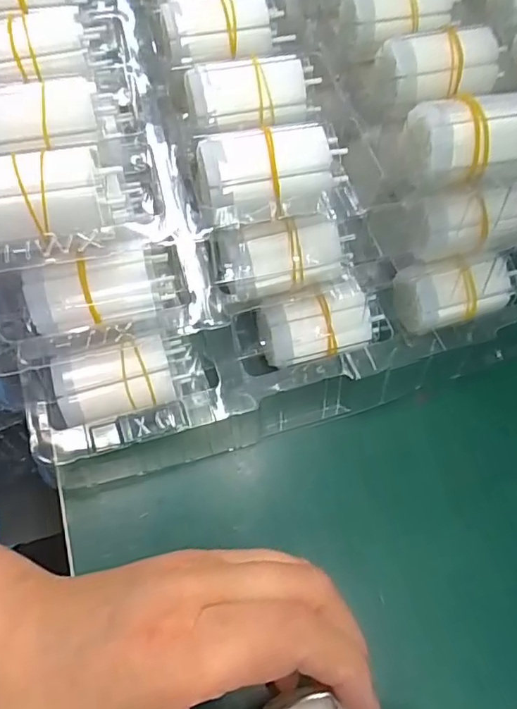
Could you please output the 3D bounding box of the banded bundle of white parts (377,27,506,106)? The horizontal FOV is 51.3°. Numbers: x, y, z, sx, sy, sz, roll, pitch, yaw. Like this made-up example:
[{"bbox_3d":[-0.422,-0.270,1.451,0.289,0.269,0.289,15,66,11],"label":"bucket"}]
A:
[{"bbox_3d":[0.097,-0.150,0.280,0.061,0.026,0.029,-2,60,-5],"label":"banded bundle of white parts"}]

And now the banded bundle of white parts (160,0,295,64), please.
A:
[{"bbox_3d":[-0.017,-0.174,0.286,0.065,0.023,0.025,-16,63,-13],"label":"banded bundle of white parts"}]

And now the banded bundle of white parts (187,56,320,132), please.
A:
[{"bbox_3d":[-0.002,-0.126,0.258,0.064,0.023,0.023,-13,62,-12],"label":"banded bundle of white parts"}]

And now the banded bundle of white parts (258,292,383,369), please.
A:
[{"bbox_3d":[0.031,-0.014,0.286,0.065,0.035,0.028,-13,62,-12],"label":"banded bundle of white parts"}]

